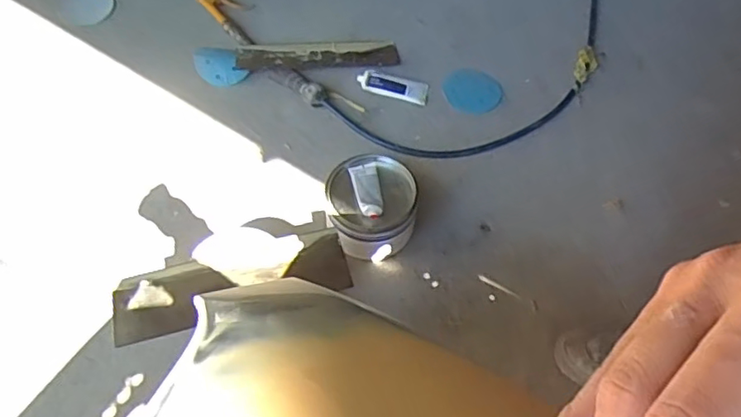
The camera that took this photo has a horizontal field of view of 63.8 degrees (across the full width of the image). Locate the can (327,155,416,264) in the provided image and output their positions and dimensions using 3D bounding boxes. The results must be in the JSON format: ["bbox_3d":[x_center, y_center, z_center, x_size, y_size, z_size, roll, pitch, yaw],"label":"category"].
[{"bbox_3d":[0.000,-0.002,0.985,0.140,0.099,0.148,1,57,-1],"label":"can"}]

